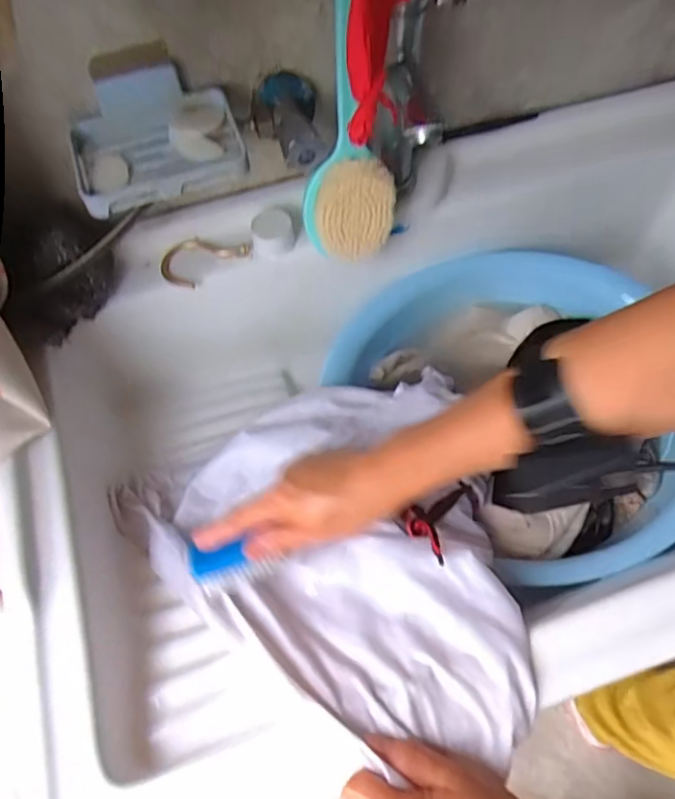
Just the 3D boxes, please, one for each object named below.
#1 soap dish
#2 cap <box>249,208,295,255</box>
[{"bbox_3d":[-0.142,-0.201,0.436,0.125,0.051,0.086,-18,64,-9],"label":"soap dish"},{"bbox_3d":[-0.063,-0.164,0.552,0.040,0.024,0.037,0,63,0],"label":"cap"}]

